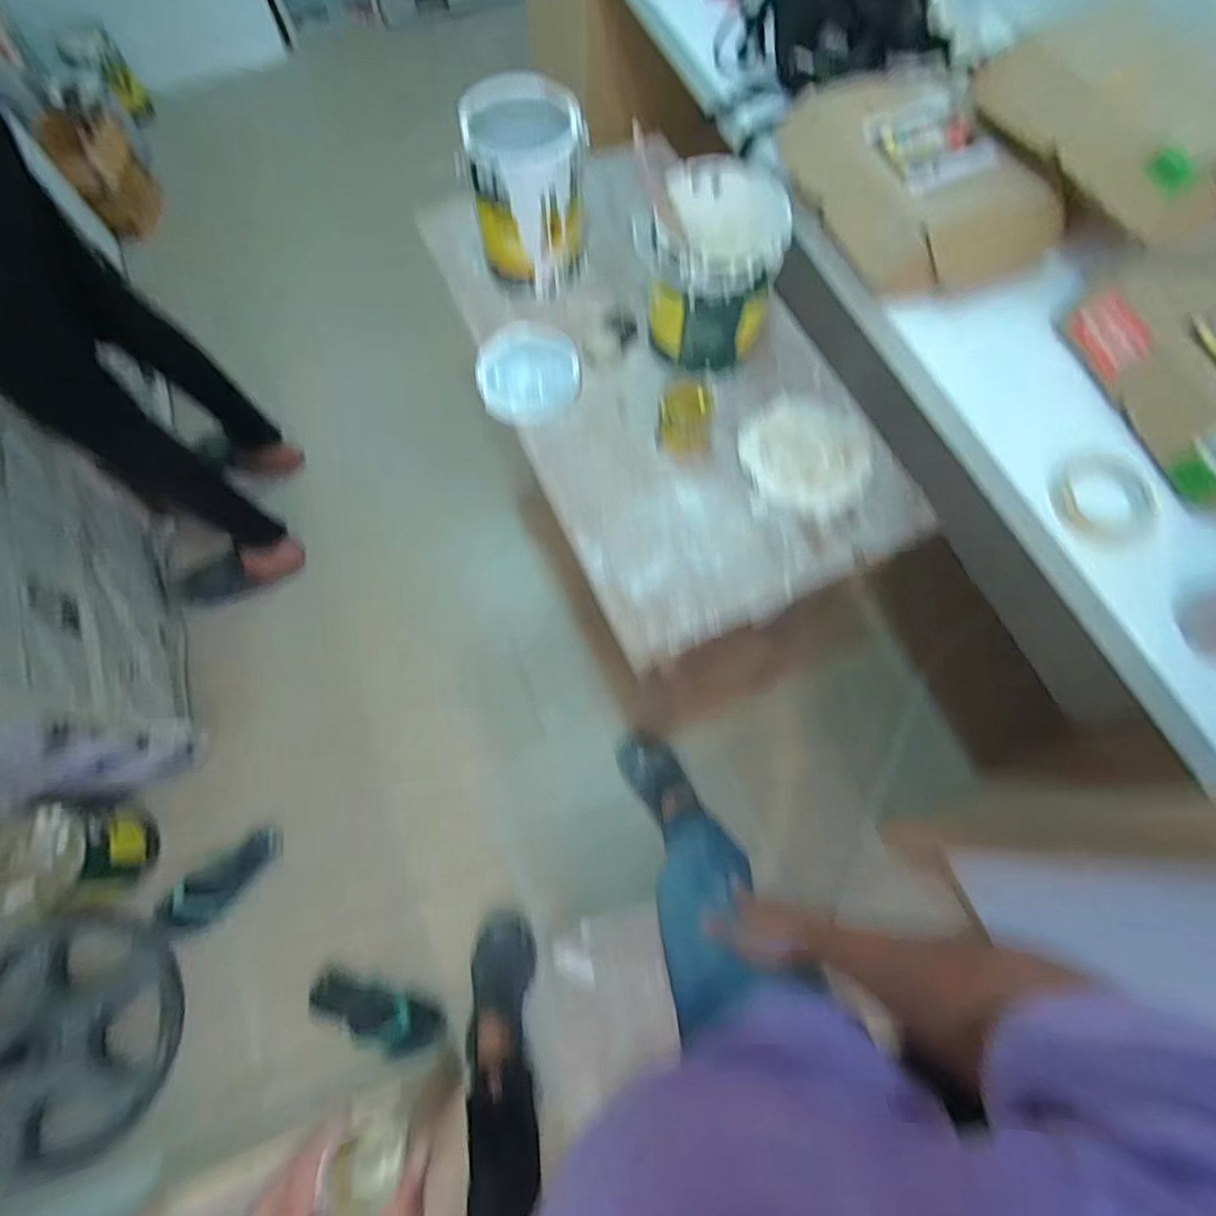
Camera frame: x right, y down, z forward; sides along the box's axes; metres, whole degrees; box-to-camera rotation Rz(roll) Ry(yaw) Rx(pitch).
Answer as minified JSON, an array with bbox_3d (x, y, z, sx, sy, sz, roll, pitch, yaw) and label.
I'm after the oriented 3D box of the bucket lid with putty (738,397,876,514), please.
[{"bbox_3d":[0.281,-0.220,0.865,0.186,0.014,0.171,0,70,-1],"label":"bucket lid with putty"}]

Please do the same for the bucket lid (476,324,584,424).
[{"bbox_3d":[-0.121,-0.361,0.926,0.152,0.018,0.186,-4,70,-3],"label":"bucket lid"}]

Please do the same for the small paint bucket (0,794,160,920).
[{"bbox_3d":[-1.037,0.483,1.184,0.182,0.207,0.203,-7,70,-4],"label":"small paint bucket"}]

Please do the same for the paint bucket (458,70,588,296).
[{"bbox_3d":[-0.118,-0.622,0.904,0.163,0.207,0.191,-11,71,-5],"label":"paint bucket"}]

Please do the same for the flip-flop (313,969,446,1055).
[{"bbox_3d":[-0.445,0.773,1.176,0.276,0.093,0.091,20,71,6],"label":"flip-flop"}]

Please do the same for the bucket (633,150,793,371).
[{"bbox_3d":[0.141,-0.476,0.854,0.186,0.183,0.214,13,70,4],"label":"bucket"}]

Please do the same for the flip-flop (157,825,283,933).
[{"bbox_3d":[-0.813,0.565,1.276,0.101,0.039,0.253,40,74,12],"label":"flip-flop"}]

